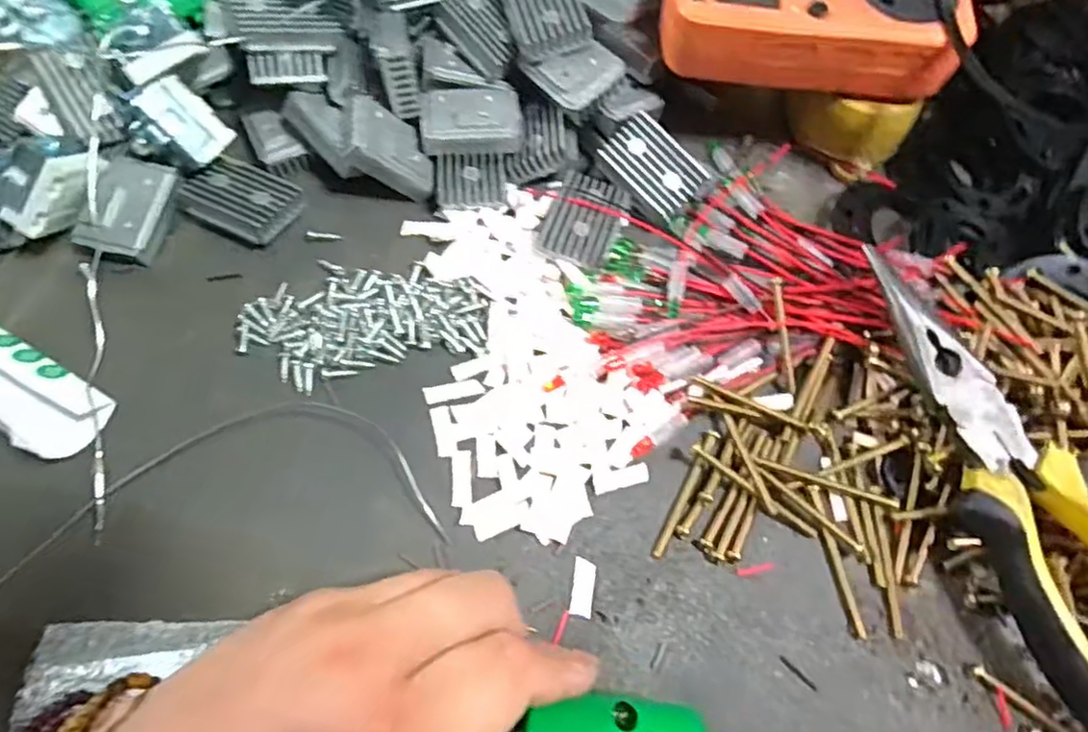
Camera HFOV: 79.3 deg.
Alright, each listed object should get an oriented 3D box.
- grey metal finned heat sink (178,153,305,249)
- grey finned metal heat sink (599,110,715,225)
[{"bbox_3d":[-0.138,-0.076,0.300,0.046,0.012,0.036,28,67,10],"label":"grey metal finned heat sink"},{"bbox_3d":[0.051,-0.094,0.307,0.032,0.007,0.046,-43,88,-5],"label":"grey finned metal heat sink"}]

